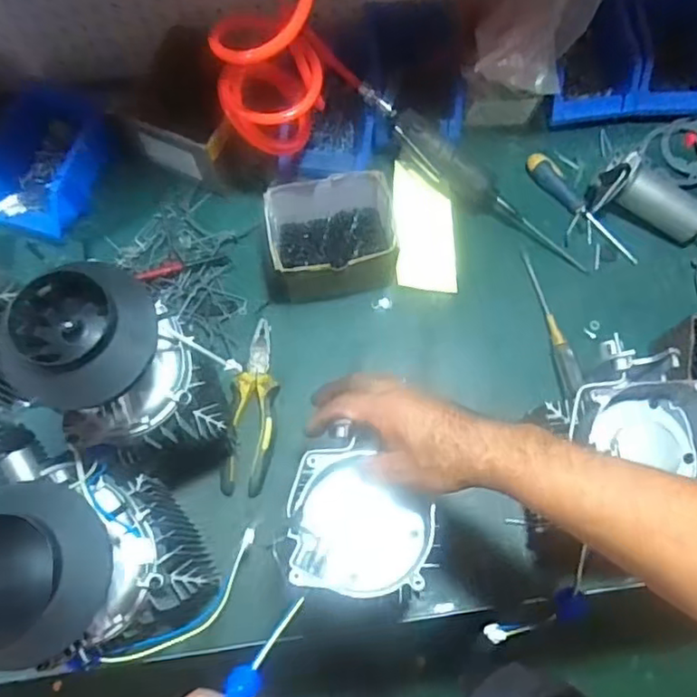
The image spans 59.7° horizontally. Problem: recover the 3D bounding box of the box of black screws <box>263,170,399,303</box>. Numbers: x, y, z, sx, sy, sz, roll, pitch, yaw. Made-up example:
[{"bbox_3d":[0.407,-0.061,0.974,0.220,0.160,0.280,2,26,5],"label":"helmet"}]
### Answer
[{"bbox_3d":[-0.022,-0.133,0.731,0.154,0.090,0.124,-3,71,-1],"label":"box of black screws"}]

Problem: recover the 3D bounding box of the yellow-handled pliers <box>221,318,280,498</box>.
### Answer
[{"bbox_3d":[-0.109,0.068,0.708,0.052,0.028,0.198,4,71,2],"label":"yellow-handled pliers"}]

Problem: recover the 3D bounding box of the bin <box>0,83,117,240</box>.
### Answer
[{"bbox_3d":[-0.380,-0.235,0.765,0.119,0.080,0.194,17,72,6],"label":"bin"}]

